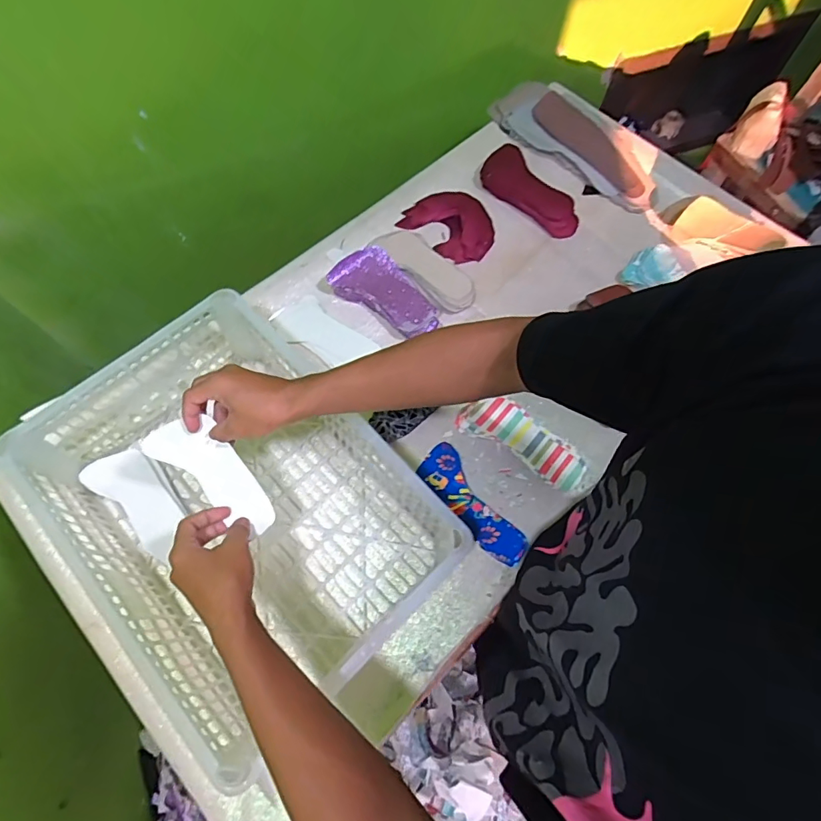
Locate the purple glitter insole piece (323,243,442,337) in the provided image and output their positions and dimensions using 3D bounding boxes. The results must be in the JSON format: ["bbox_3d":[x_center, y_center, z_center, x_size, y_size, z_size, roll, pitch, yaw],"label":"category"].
[{"bbox_3d":[-0.033,-0.188,0.764,0.182,0.046,0.087,34,70,13],"label":"purple glitter insole piece"}]

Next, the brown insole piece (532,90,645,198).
[{"bbox_3d":[0.327,-0.484,0.884,0.090,0.012,0.251,-42,82,-17],"label":"brown insole piece"}]

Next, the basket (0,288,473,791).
[{"bbox_3d":[-0.197,0.091,0.593,0.350,0.148,0.438,-41,73,-17],"label":"basket"}]

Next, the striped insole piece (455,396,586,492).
[{"bbox_3d":[0.158,0.037,0.680,0.183,0.043,0.083,32,69,12],"label":"striped insole piece"}]

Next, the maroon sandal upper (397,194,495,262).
[{"bbox_3d":[0.076,-0.321,0.833,0.122,0.017,0.152,-38,72,-16],"label":"maroon sandal upper"}]

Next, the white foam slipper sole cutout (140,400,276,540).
[{"bbox_3d":[-0.215,0.075,0.525,0.082,0.012,0.151,-31,83,-9],"label":"white foam slipper sole cutout"}]

